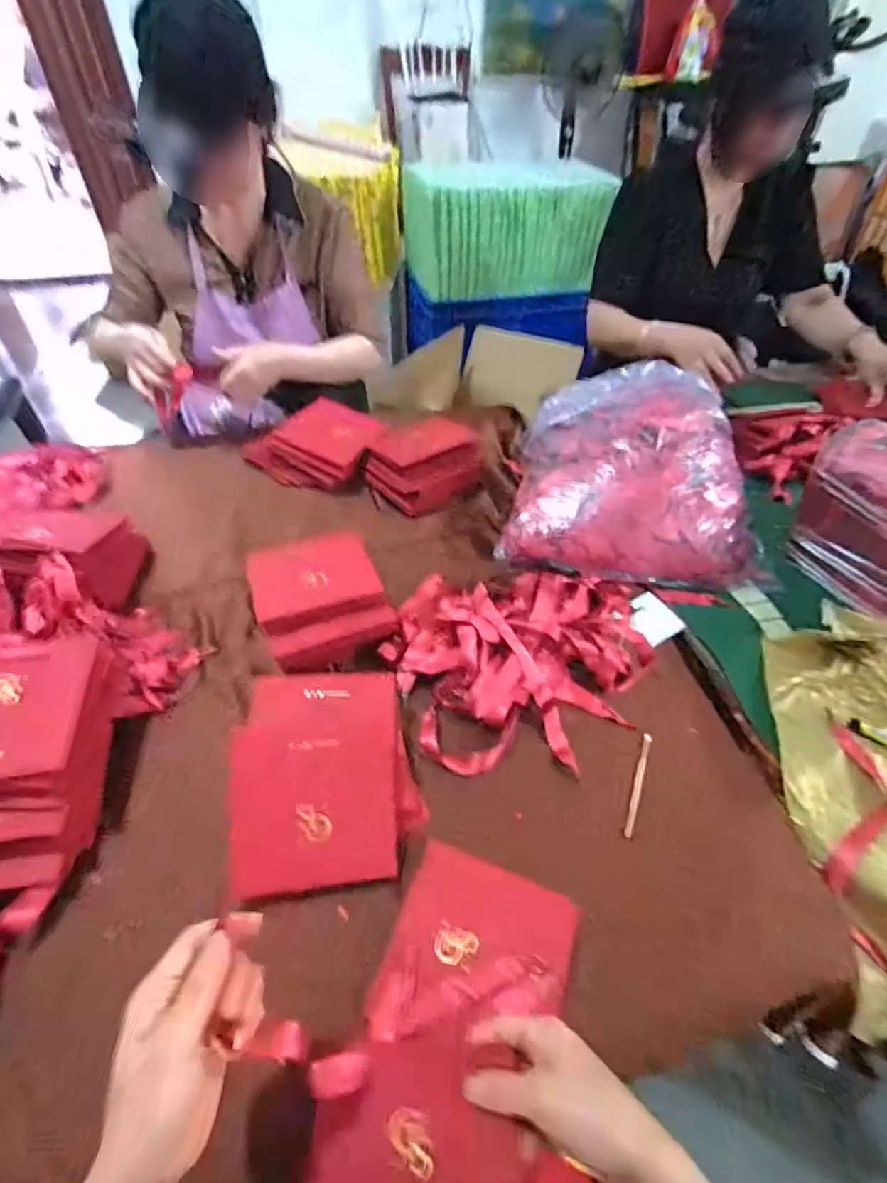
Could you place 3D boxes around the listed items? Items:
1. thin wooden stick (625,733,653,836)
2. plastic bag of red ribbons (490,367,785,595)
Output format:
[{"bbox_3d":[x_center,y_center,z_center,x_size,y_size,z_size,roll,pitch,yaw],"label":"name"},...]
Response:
[{"bbox_3d":[0.197,0.193,0.564,0.009,0.008,0.112,18,49,16],"label":"thin wooden stick"},{"bbox_3d":[0.283,-0.176,0.813,0.341,0.139,0.338,9,47,8],"label":"plastic bag of red ribbons"}]

